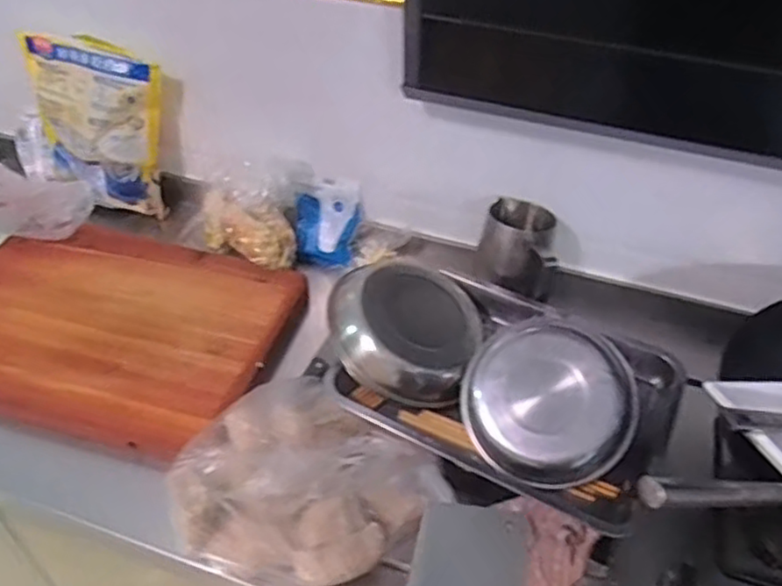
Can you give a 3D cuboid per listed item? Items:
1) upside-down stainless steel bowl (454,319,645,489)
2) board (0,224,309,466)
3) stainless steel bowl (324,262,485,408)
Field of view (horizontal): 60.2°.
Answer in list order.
[{"bbox_3d":[0.182,0.126,0.804,0.191,0.083,0.204,-46,58,-1],"label":"upside-down stainless steel bowl"},{"bbox_3d":[-0.410,0.039,0.979,0.495,0.040,0.350,14,44,12],"label":"board"},{"bbox_3d":[0.014,0.046,0.885,0.202,0.065,0.202,10,52,-13],"label":"stainless steel bowl"}]

